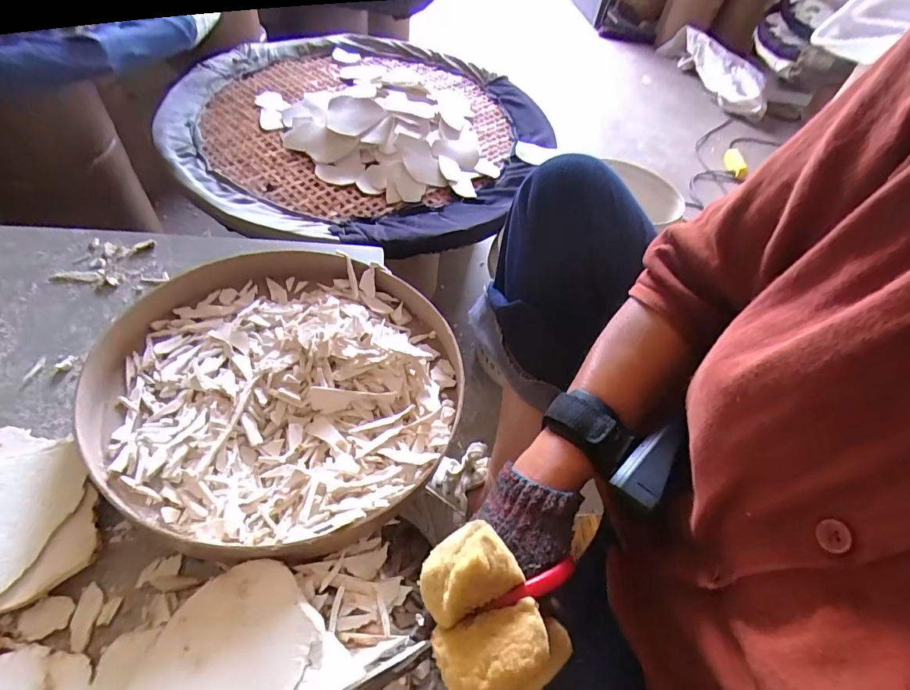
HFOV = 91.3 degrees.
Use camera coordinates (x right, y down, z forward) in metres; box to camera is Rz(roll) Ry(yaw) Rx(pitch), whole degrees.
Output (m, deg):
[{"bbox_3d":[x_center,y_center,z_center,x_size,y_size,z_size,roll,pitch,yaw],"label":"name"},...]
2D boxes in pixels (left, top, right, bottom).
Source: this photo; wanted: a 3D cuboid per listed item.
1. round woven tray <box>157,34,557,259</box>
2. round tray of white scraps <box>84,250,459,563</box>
[{"bbox_3d":[-0.249,-0.515,1.010,0.725,0.111,0.852,-27,62,-26],"label":"round woven tray"},{"bbox_3d":[-0.154,0.028,0.404,0.299,0.058,0.296,5,53,-6],"label":"round tray of white scraps"}]

